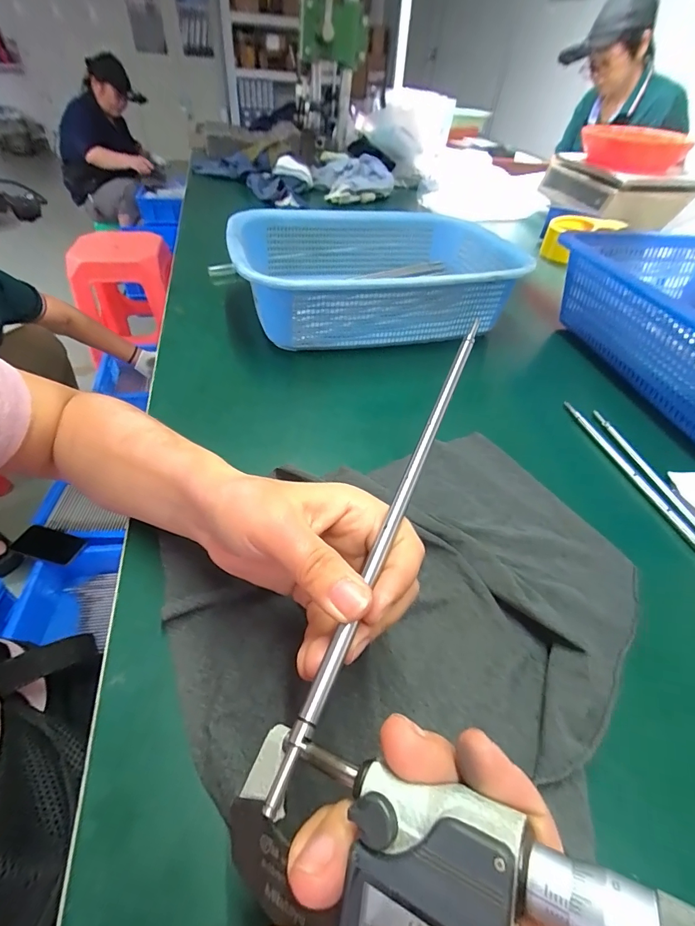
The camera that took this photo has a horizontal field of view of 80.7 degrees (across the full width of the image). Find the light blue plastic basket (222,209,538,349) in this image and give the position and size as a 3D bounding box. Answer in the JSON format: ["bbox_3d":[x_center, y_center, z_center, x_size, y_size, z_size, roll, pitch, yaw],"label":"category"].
[{"bbox_3d":[0.030,-0.230,0.521,0.325,0.111,0.226,-8,45,-12],"label":"light blue plastic basket"}]

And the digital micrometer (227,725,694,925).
[{"bbox_3d":[0.032,0.109,0.104,0.159,0.025,0.049,-9,68,24],"label":"digital micrometer"}]

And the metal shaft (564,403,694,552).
[{"bbox_3d":[0.259,0.039,0.331,0.012,0.012,0.273,-6,45,-10],"label":"metal shaft"}]

